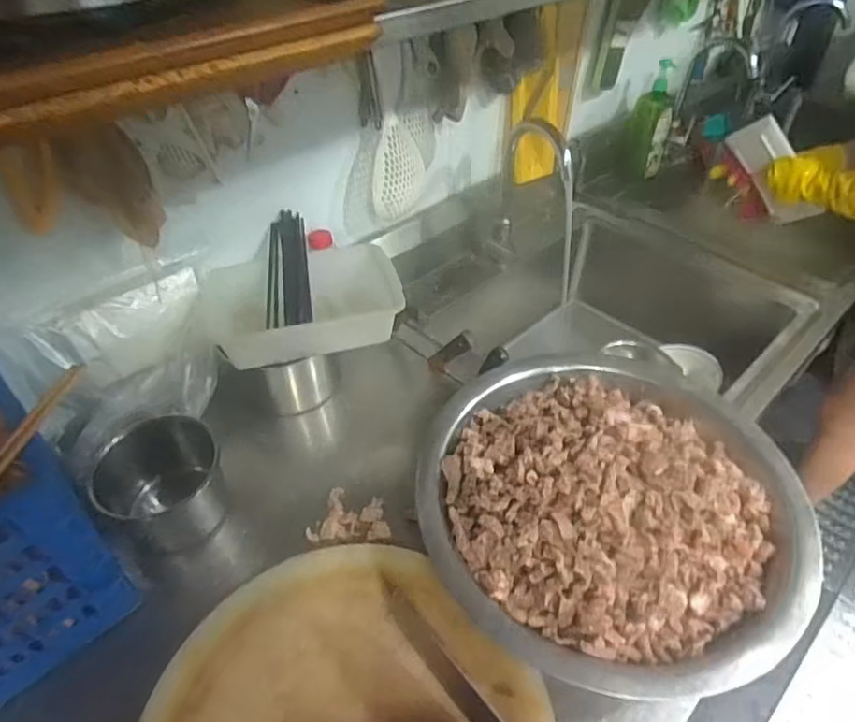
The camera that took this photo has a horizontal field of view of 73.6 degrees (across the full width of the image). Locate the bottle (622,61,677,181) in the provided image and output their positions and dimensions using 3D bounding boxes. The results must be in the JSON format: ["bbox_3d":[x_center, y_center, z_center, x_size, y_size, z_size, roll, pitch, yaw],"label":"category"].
[{"bbox_3d":[0.560,-0.604,1.441,0.101,0.280,0.083,-18,46,-18],"label":"bottle"}]

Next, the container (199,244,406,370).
[{"bbox_3d":[-0.200,-0.097,0.894,0.301,0.095,0.182,-14,45,-15],"label":"container"}]

